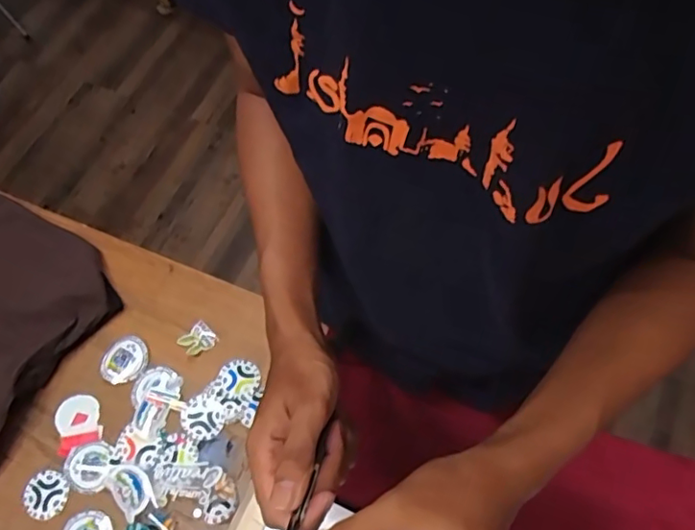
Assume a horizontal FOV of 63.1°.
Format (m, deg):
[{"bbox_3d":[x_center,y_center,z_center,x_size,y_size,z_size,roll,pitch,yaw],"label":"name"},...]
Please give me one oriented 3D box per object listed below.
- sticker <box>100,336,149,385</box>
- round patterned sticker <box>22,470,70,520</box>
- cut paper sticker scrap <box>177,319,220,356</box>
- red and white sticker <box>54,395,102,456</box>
[{"bbox_3d":[-0.294,0.126,0.748,0.053,0.008,0.063,28,67,4],"label":"sticker"},{"bbox_3d":[-0.364,0.277,0.683,0.054,0.005,0.052,1,66,-2],"label":"round patterned sticker"},{"bbox_3d":[-0.201,0.101,0.762,0.044,0.004,0.040,-41,68,-16],"label":"cut paper sticker scrap"},{"bbox_3d":[-0.343,0.198,0.718,0.056,0.004,0.070,-18,64,-6],"label":"red and white sticker"}]

